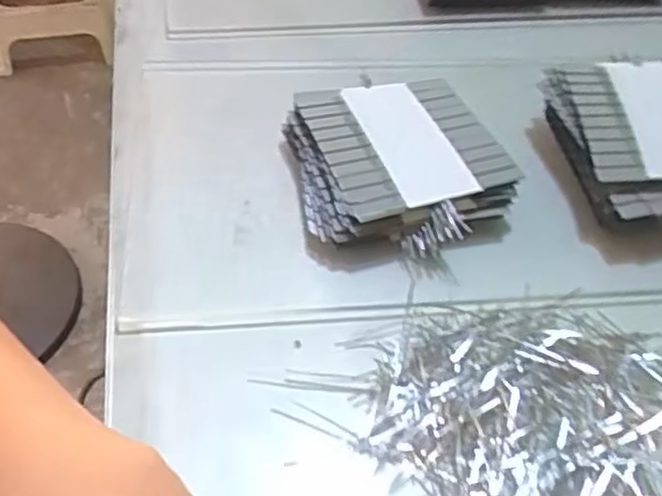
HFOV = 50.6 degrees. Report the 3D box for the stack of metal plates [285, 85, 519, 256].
[{"bbox_3d":[0.030,-0.038,0.319,0.090,0.023,0.092,-8,50,-12],"label":"stack of metal plates"}]

